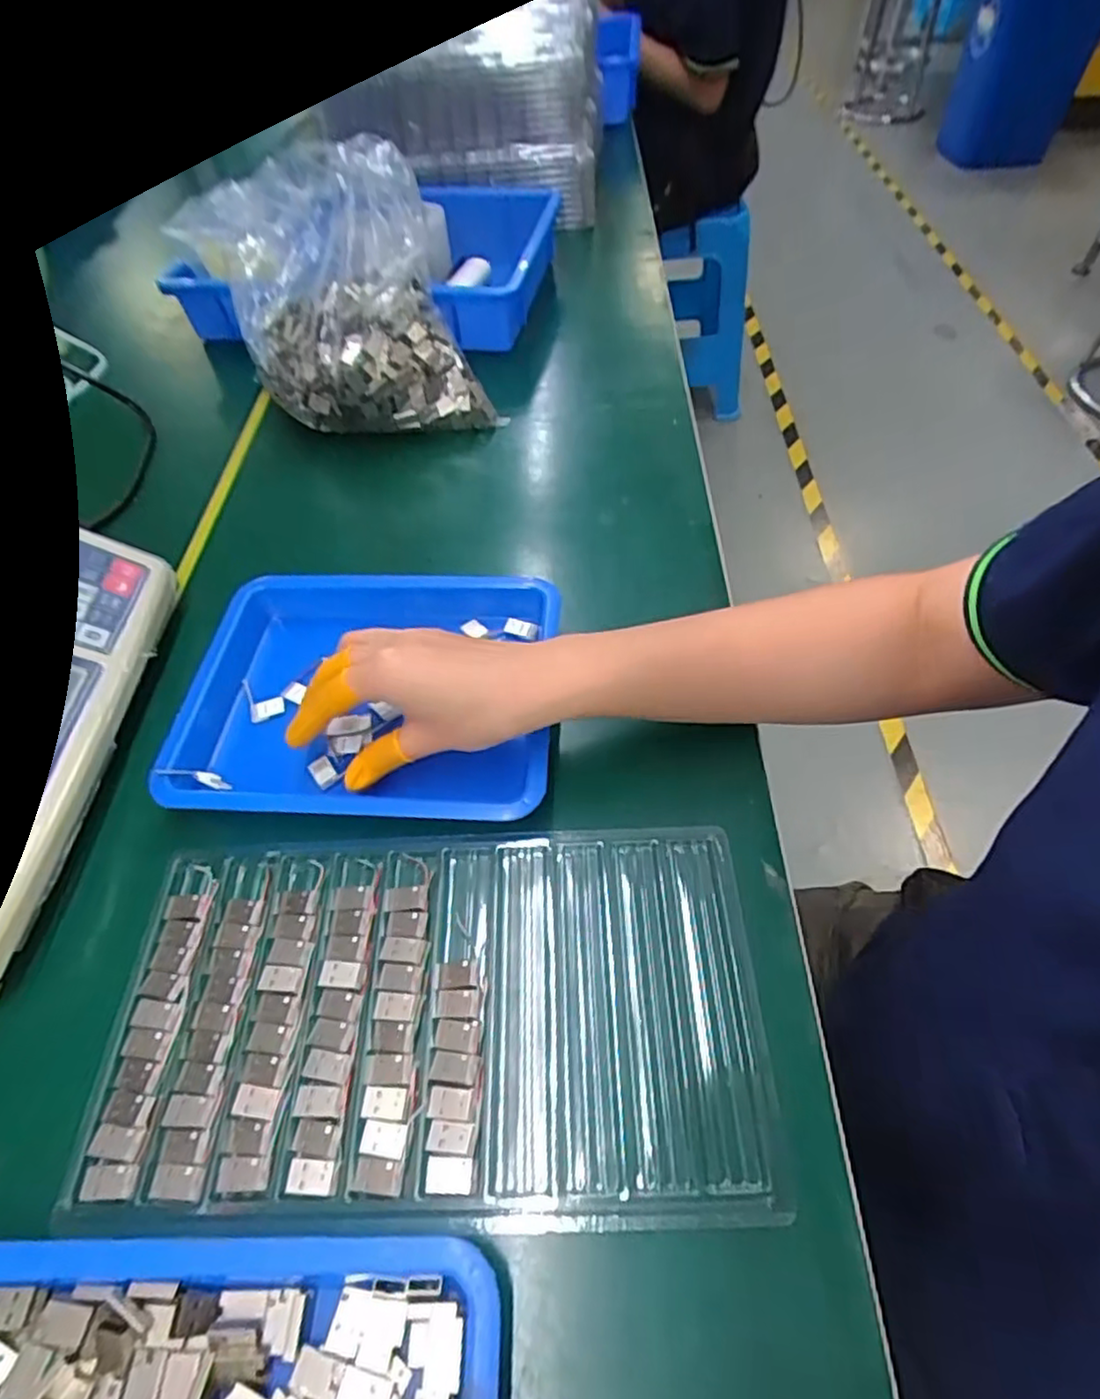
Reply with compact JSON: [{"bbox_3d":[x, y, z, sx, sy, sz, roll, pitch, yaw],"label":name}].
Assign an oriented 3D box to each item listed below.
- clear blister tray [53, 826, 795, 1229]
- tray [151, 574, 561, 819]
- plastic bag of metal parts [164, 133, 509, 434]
[{"bbox_3d":[-0.052,0.139,0.311,0.287,0.006,0.159,-1,55,1],"label":"clear blister tray"},{"bbox_3d":[-0.116,-0.003,0.413,0.234,0.046,0.171,-2,52,8],"label":"tray"},{"bbox_3d":[-0.172,-0.325,0.562,0.164,0.156,0.228,-32,59,-18],"label":"plastic bag of metal parts"}]

